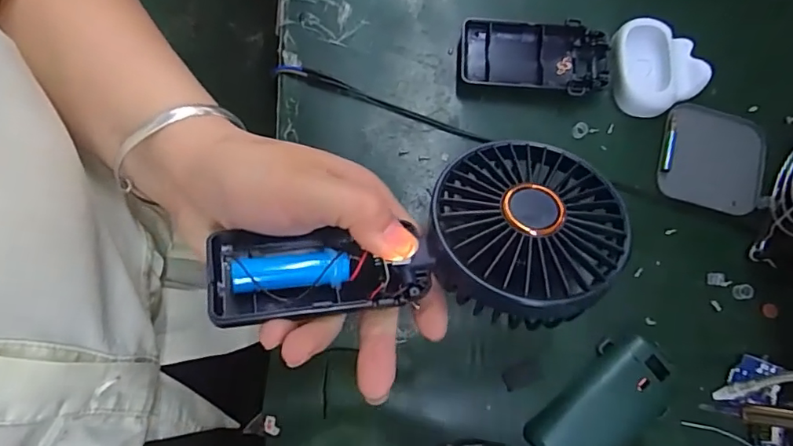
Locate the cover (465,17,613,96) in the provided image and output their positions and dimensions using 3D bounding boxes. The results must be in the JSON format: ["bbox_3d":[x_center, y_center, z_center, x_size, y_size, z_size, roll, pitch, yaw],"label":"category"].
[{"bbox_3d":[0.090,-0.106,0.338,0.094,0.013,0.046,3,79,-3],"label":"cover"}]

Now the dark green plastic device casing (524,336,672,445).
[{"bbox_3d":[0.118,0.106,0.297,0.088,0.017,0.049,-40,84,-10],"label":"dark green plastic device casing"}]

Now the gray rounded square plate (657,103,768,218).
[{"bbox_3d":[0.203,-0.042,0.336,0.065,0.006,0.065,16,79,-1],"label":"gray rounded square plate"}]

